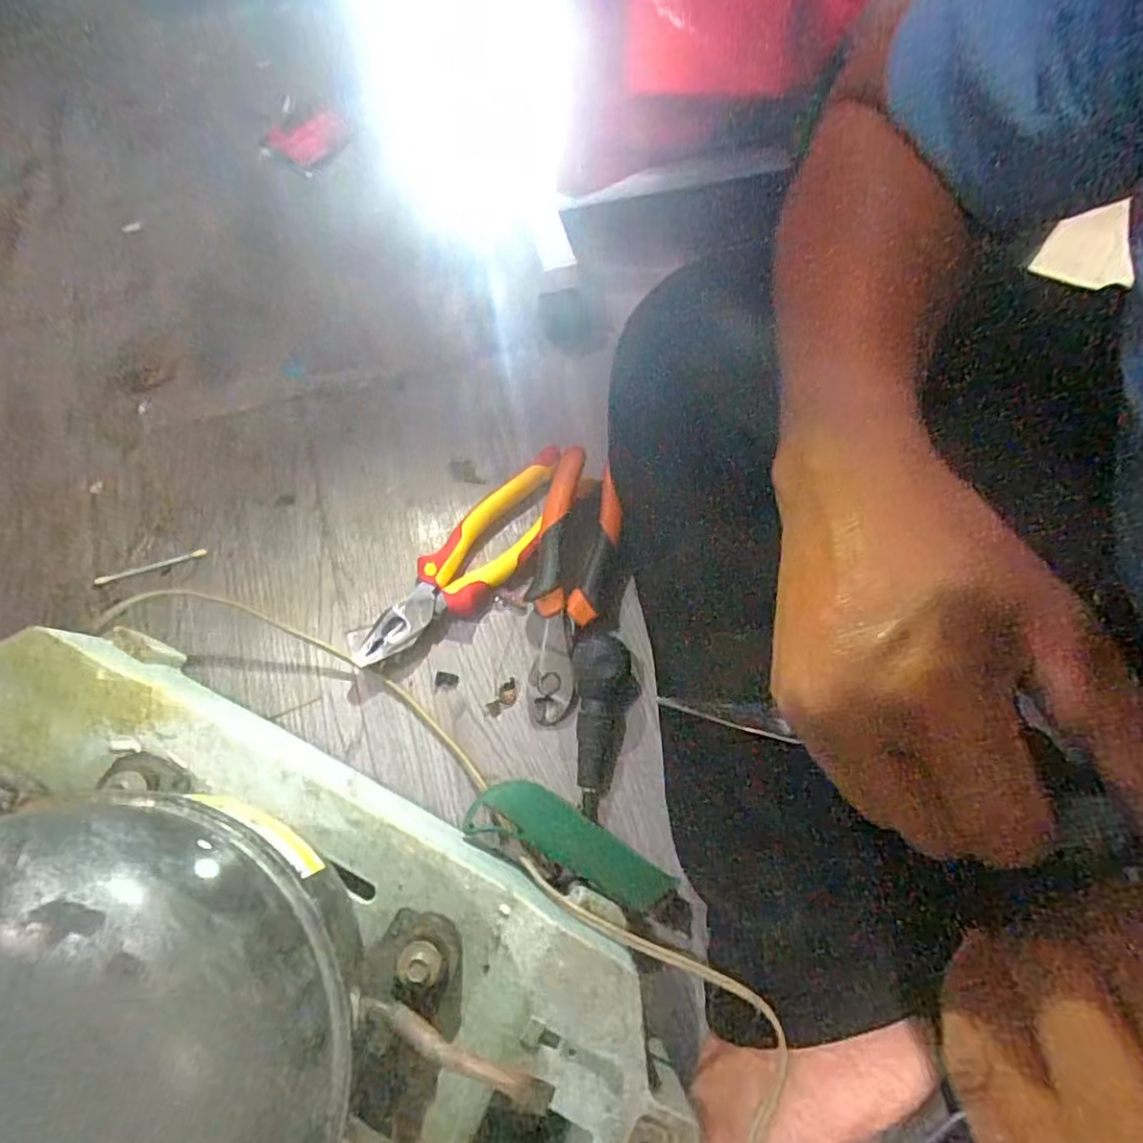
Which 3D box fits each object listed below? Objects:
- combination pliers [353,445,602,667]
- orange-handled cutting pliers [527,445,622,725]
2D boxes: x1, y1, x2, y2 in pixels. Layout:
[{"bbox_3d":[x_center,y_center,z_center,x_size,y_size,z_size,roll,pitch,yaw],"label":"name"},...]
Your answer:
[{"bbox_3d":[-0.066,-0.008,0.436,0.196,0.026,0.048,-42,80,-15],"label":"combination pliers"},{"bbox_3d":[0.002,0.009,0.418,0.058,0.040,0.183,8,87,2],"label":"orange-handled cutting pliers"}]

